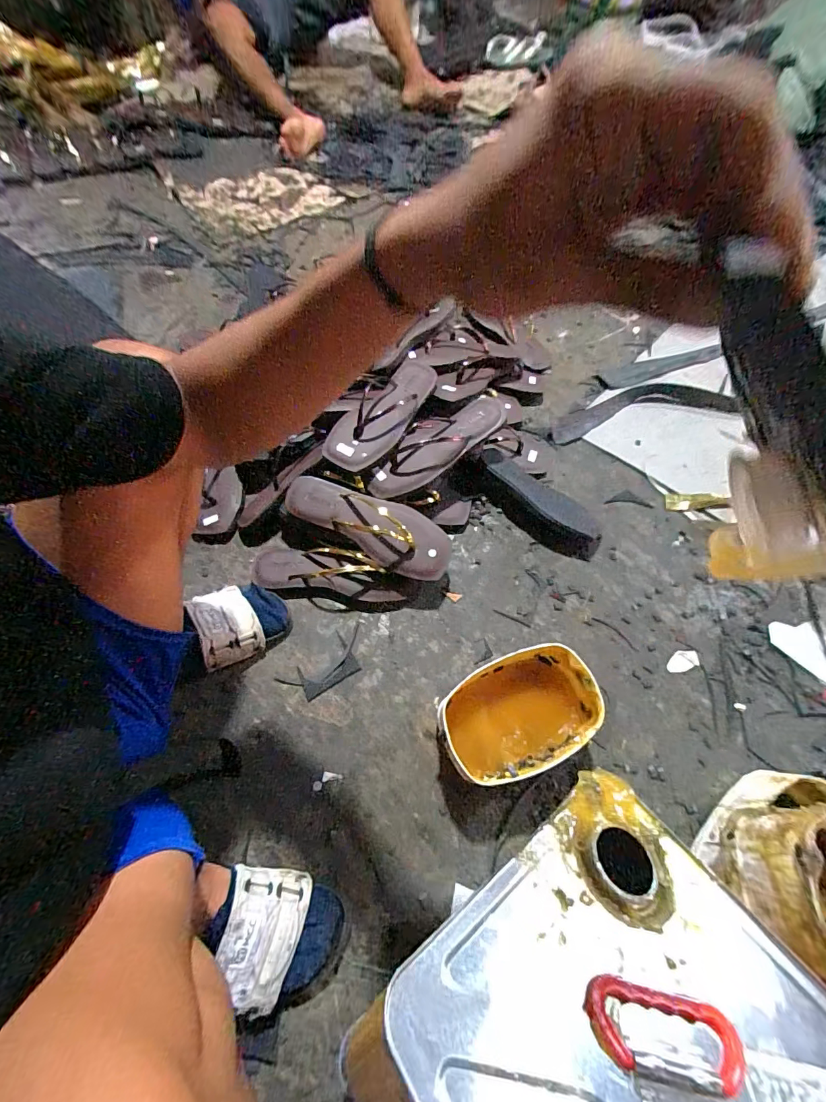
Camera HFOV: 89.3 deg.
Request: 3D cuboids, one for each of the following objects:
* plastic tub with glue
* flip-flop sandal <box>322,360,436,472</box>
[{"bbox_3d":[0.139,0.207,0.538,0.176,0.087,0.120,-20,66,-9],"label":"plastic tub with glue"},{"bbox_3d":[-0.040,-0.235,0.687,0.096,0.044,0.268,27,67,13],"label":"flip-flop sandal"}]

